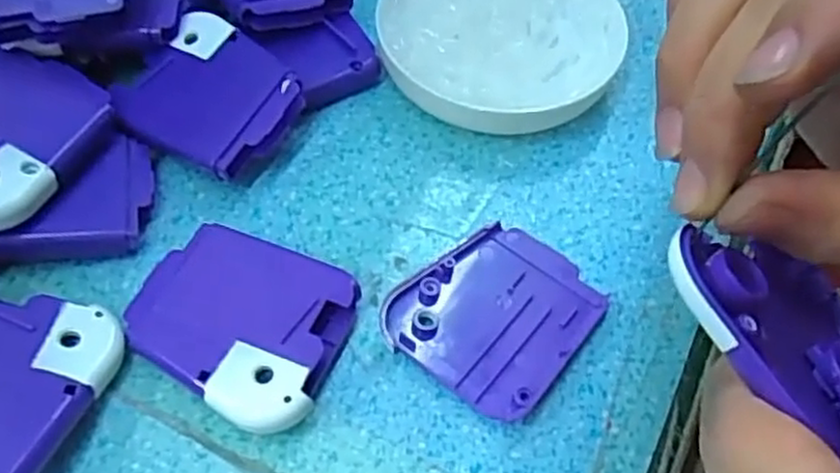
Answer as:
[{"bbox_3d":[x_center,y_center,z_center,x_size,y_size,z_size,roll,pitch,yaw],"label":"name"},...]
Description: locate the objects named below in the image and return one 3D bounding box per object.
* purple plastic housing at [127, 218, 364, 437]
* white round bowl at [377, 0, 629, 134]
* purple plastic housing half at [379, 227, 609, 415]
[{"bbox_3d":[-0.053,0.025,0.221,0.061,0.015,0.053,21,59,10],"label":"purple plastic housing"},{"bbox_3d":[0.030,-0.076,0.285,0.089,0.023,0.085,1,58,-2],"label":"white round bowl"},{"bbox_3d":[0.024,0.022,0.231,0.051,0.007,0.059,35,63,18],"label":"purple plastic housing half"}]

